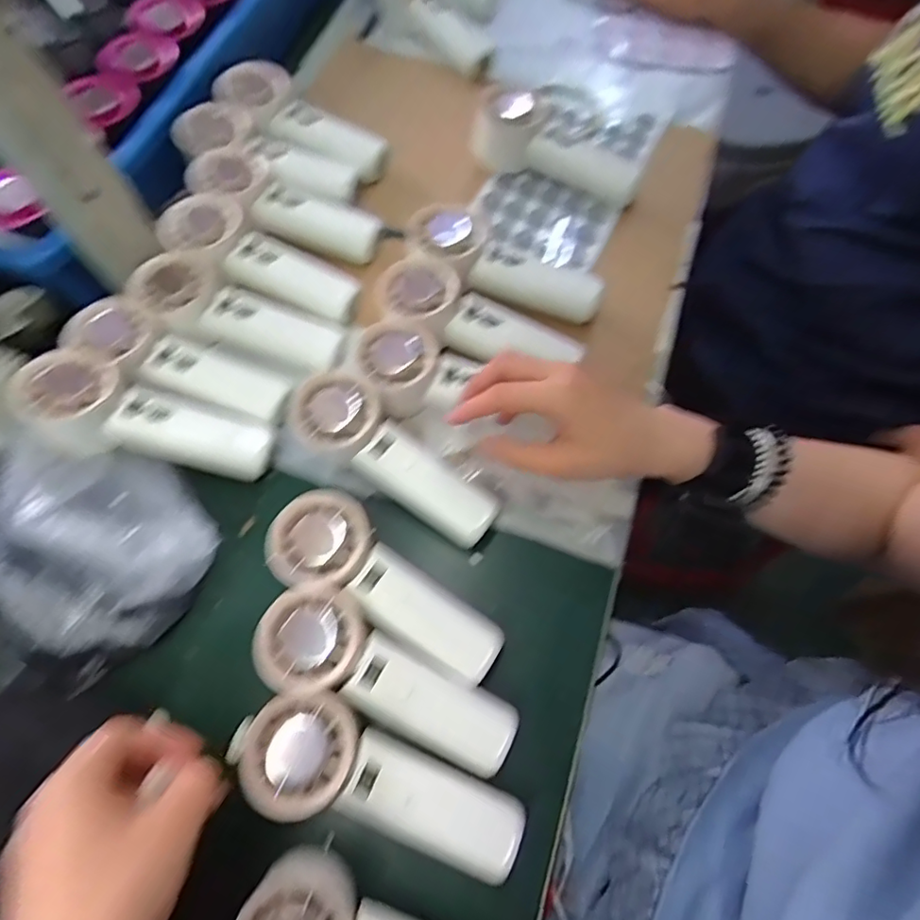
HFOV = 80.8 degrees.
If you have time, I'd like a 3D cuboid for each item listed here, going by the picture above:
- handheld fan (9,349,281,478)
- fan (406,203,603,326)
[{"bbox_3d":[-0.216,-0.030,0.379,0.162,0.027,0.064,19,66,-17],"label":"handheld fan"},{"bbox_3d":[0.038,-0.156,0.436,0.161,0.031,0.055,22,68,-10],"label":"fan"}]

